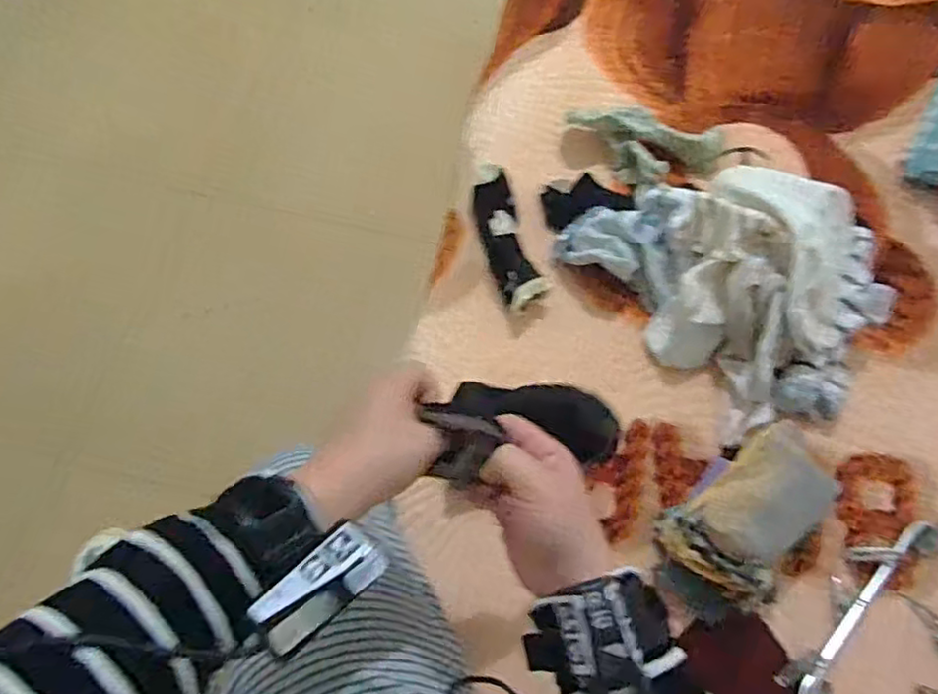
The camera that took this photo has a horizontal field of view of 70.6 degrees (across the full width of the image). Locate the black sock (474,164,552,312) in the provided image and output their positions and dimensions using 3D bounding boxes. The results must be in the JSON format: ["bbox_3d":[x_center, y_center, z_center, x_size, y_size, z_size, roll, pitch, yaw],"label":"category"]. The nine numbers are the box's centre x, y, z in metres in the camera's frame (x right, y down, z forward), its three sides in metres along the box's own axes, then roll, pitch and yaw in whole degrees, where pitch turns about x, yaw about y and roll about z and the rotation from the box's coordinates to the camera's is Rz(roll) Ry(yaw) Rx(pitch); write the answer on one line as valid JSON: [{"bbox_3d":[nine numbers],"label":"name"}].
[{"bbox_3d":[0.042,-0.140,0.774,0.051,0.050,0.211,-12,64,-9],"label":"black sock"}]

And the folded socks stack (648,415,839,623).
[{"bbox_3d":[0.267,0.161,0.631,0.116,0.102,0.186,37,67,15],"label":"folded socks stack"}]

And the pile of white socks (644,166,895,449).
[{"bbox_3d":[0.319,-0.045,0.714,0.236,0.134,0.275,24,64,9],"label":"pile of white socks"}]

